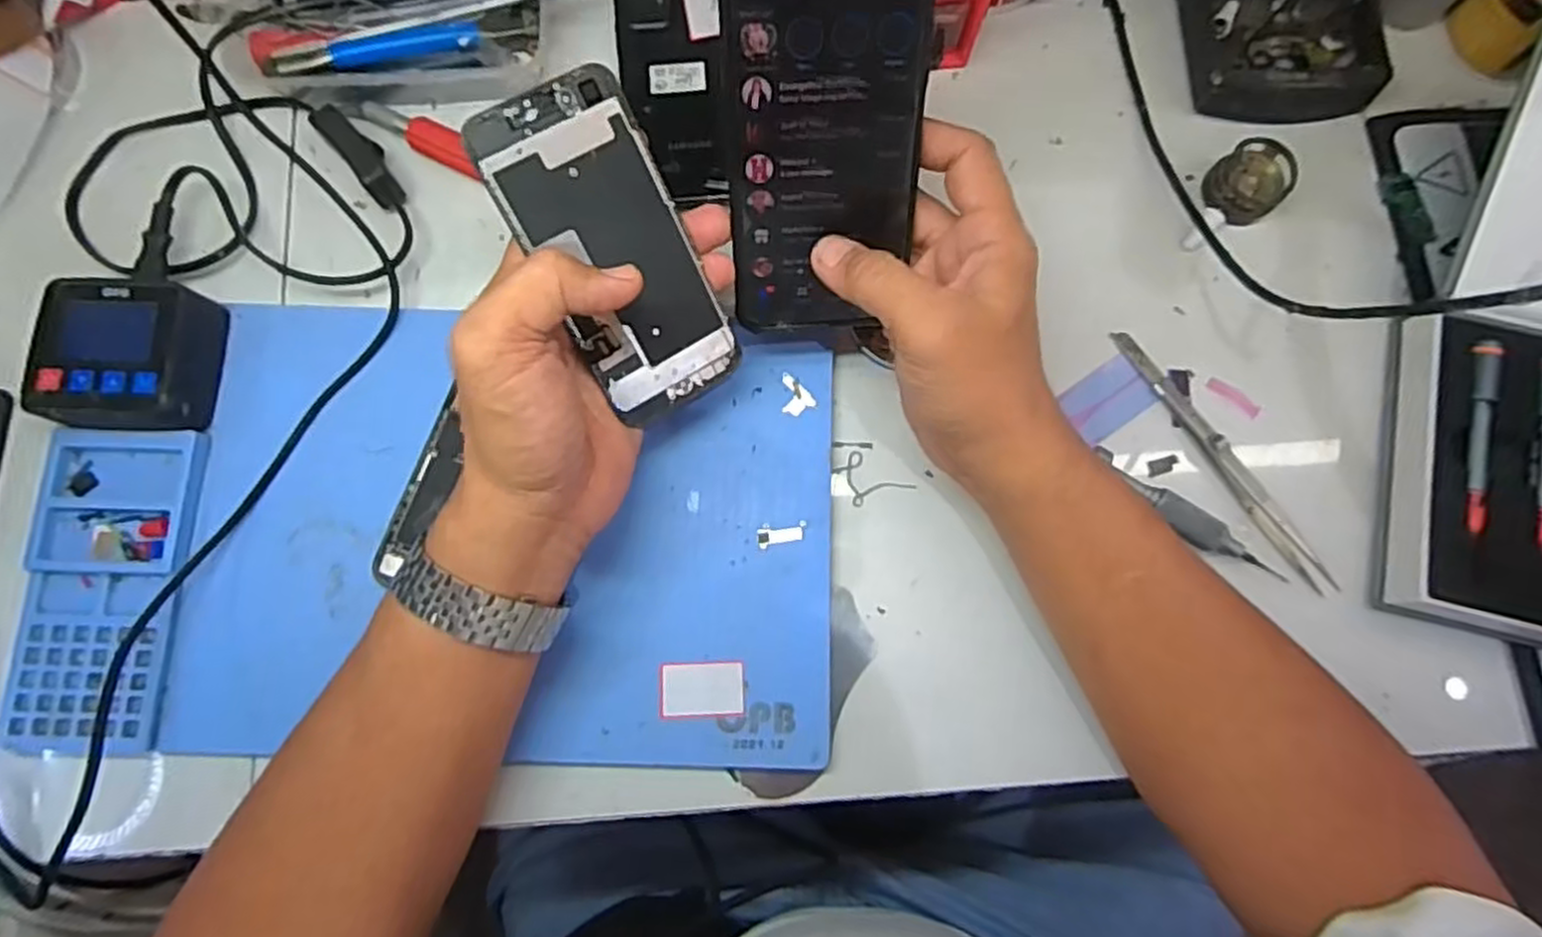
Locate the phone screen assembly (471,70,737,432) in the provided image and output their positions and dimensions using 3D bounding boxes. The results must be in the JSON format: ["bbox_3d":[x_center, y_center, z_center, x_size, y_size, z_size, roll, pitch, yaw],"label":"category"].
[{"bbox_3d":[-0.062,-0.086,0.309,0.062,0.011,0.135,-32,116,-13],"label":"phone screen assembly"}]

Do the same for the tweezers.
[{"bbox_3d":[0.229,-0.006,0.387,0.012,0.012,0.158,-33,80,-8],"label":"tweezers"}]

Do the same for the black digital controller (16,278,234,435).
[{"bbox_3d":[-0.316,-0.056,0.372,0.070,0.030,0.075,1,77,-1],"label":"black digital controller"}]

